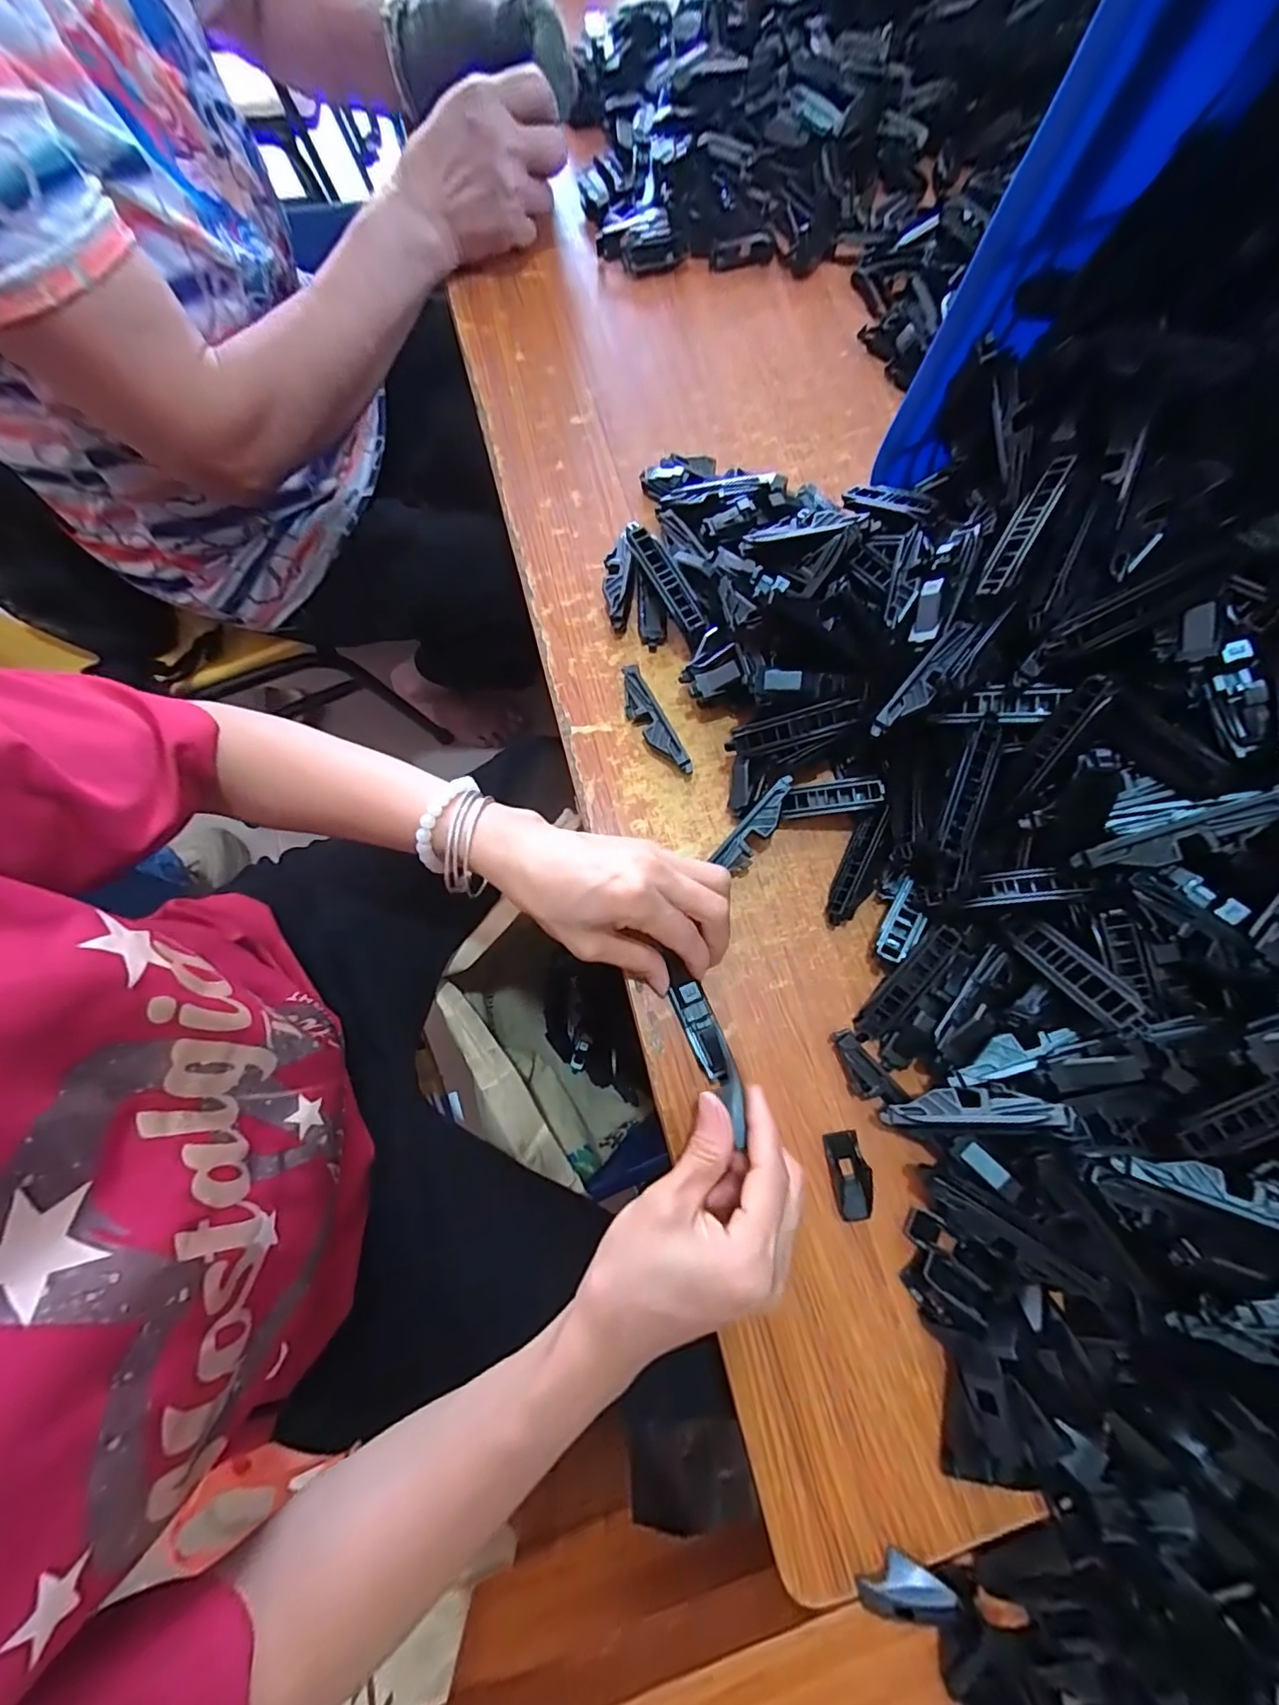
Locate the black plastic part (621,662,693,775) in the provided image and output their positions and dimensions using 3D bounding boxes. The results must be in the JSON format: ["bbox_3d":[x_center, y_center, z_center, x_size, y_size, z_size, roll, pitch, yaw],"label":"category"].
[{"bbox_3d":[0.008,-0.083,0.358,0.018,0.019,0.077,-26,77,-9],"label":"black plastic part"}]

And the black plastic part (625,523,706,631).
[{"bbox_3d":[0.018,-0.177,0.358,0.018,0.011,0.078,-34,94,-9],"label":"black plastic part"}]

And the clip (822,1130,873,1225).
[{"bbox_3d":[0.114,0.174,0.299,0.020,0.011,0.041,-7,75,-4],"label":"clip"}]

